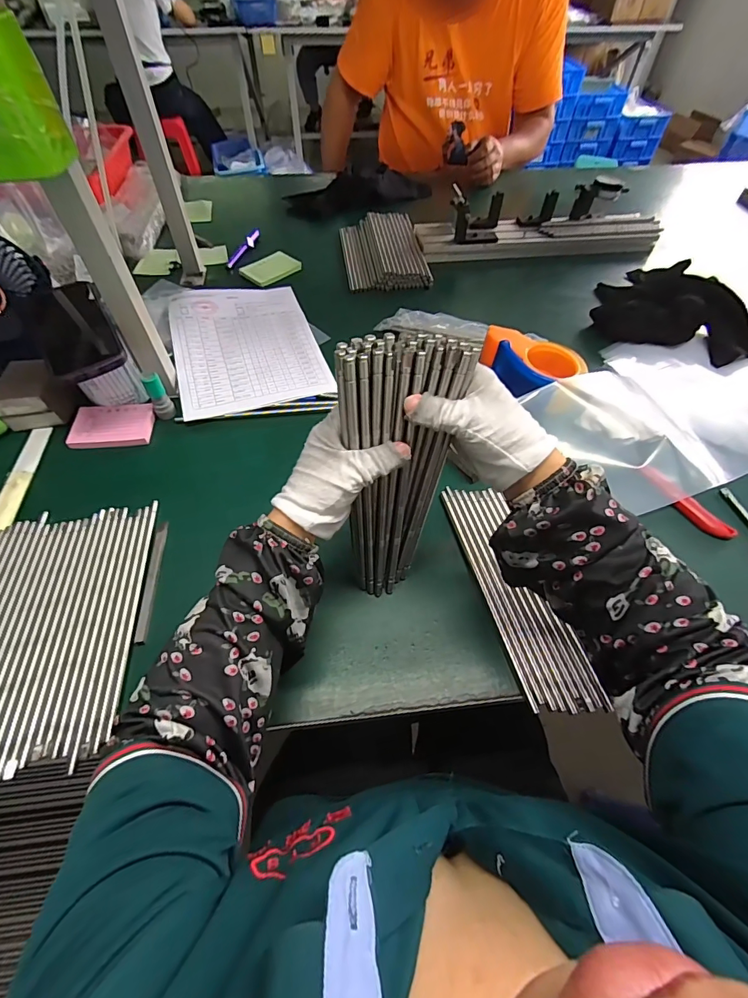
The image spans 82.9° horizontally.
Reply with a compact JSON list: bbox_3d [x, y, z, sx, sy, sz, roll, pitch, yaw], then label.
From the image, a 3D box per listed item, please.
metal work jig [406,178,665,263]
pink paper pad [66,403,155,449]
[{"bbox_3d":[0.327,-0.544,0.834,0.480,0.087,0.116,-7,53,-1],"label":"metal work jig"},{"bbox_3d":[-0.343,-0.097,0.561,0.098,0.014,0.068,-7,56,-7],"label":"pink paper pad"}]

